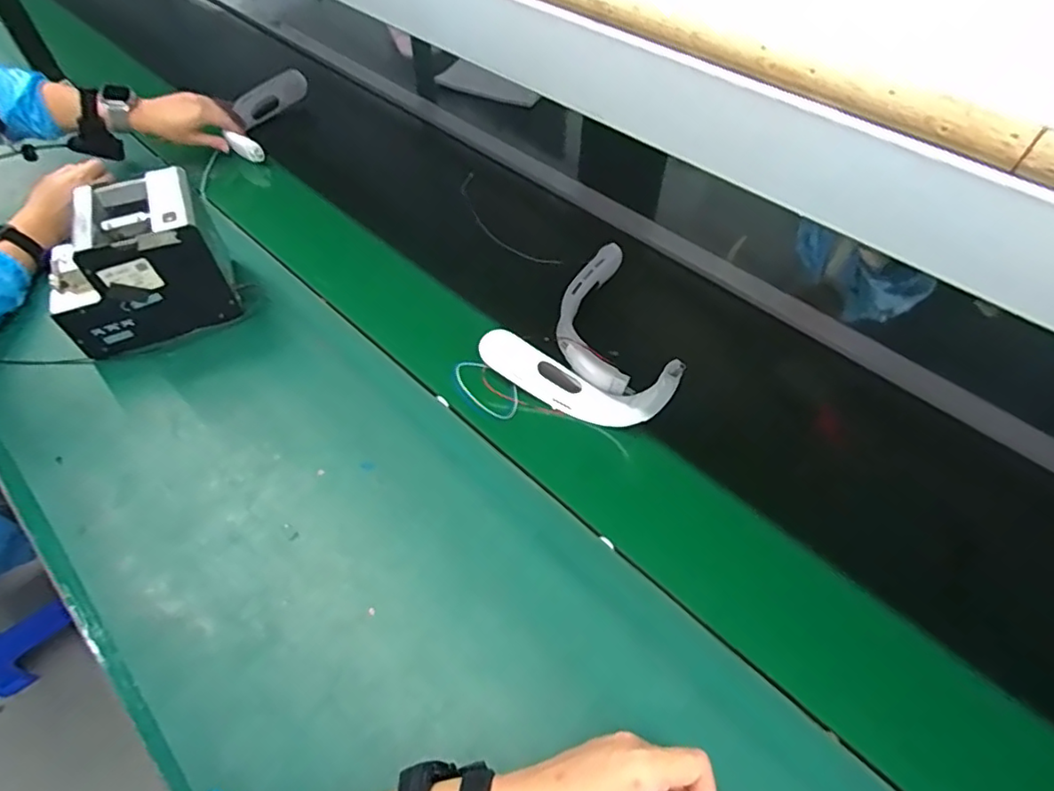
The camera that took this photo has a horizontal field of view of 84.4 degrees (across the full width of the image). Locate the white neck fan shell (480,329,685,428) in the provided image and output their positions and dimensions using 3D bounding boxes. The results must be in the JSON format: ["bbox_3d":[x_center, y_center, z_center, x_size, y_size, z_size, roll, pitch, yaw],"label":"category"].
[{"bbox_3d":[0.050,-0.026,0.639,0.223,0.094,0.049,22,55,15],"label":"white neck fan shell"}]

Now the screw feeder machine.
[{"bbox_3d":[-0.461,-0.160,0.690,0.172,0.145,0.134,-19,55,-15],"label":"screw feeder machine"}]

